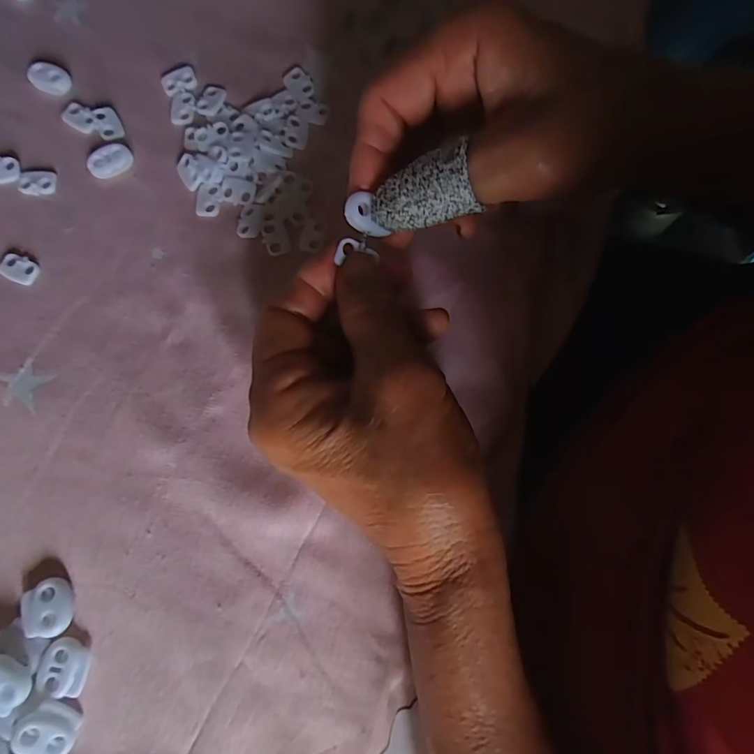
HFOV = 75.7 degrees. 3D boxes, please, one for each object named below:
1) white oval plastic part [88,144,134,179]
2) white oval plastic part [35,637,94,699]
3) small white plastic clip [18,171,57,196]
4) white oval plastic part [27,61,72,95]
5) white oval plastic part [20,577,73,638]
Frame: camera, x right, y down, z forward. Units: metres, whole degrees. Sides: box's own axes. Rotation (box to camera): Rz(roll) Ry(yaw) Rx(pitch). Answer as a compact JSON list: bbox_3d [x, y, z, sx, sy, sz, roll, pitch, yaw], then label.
[{"bbox_3d":[-0.137,-0.111,0.249,0.022,0.004,0.016,-27,79,-7],"label":"white oval plastic part"},{"bbox_3d":[-0.126,0.117,0.196,0.018,0.005,0.019,20,78,3],"label":"white oval plastic part"},{"bbox_3d":[-0.173,-0.099,0.247,0.017,0.004,0.013,1,77,-1],"label":"small white plastic clip"},{"bbox_3d":[-0.174,-0.159,0.258,0.022,0.005,0.015,12,77,1],"label":"white oval plastic part"},{"bbox_3d":[-0.137,0.096,0.201,0.020,0.006,0.022,-10,78,-4],"label":"white oval plastic part"}]

